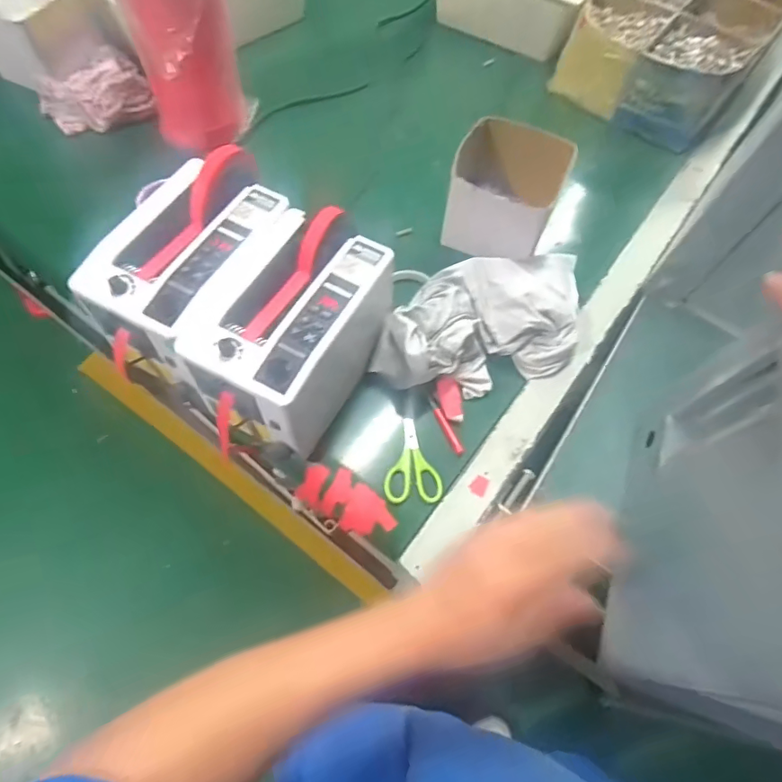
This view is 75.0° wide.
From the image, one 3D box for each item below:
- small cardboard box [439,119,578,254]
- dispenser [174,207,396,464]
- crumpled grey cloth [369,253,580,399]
[{"bbox_3d":[0.151,-0.269,0.691,0.147,0.101,0.149,20,65,6],"label":"small cardboard box"},{"bbox_3d":[-0.101,-0.066,0.559,0.145,0.132,0.230,29,67,10],"label":"dispenser"},{"bbox_3d":[0.126,-0.092,0.630,0.308,0.071,0.163,-17,67,-11],"label":"crumpled grey cloth"}]

